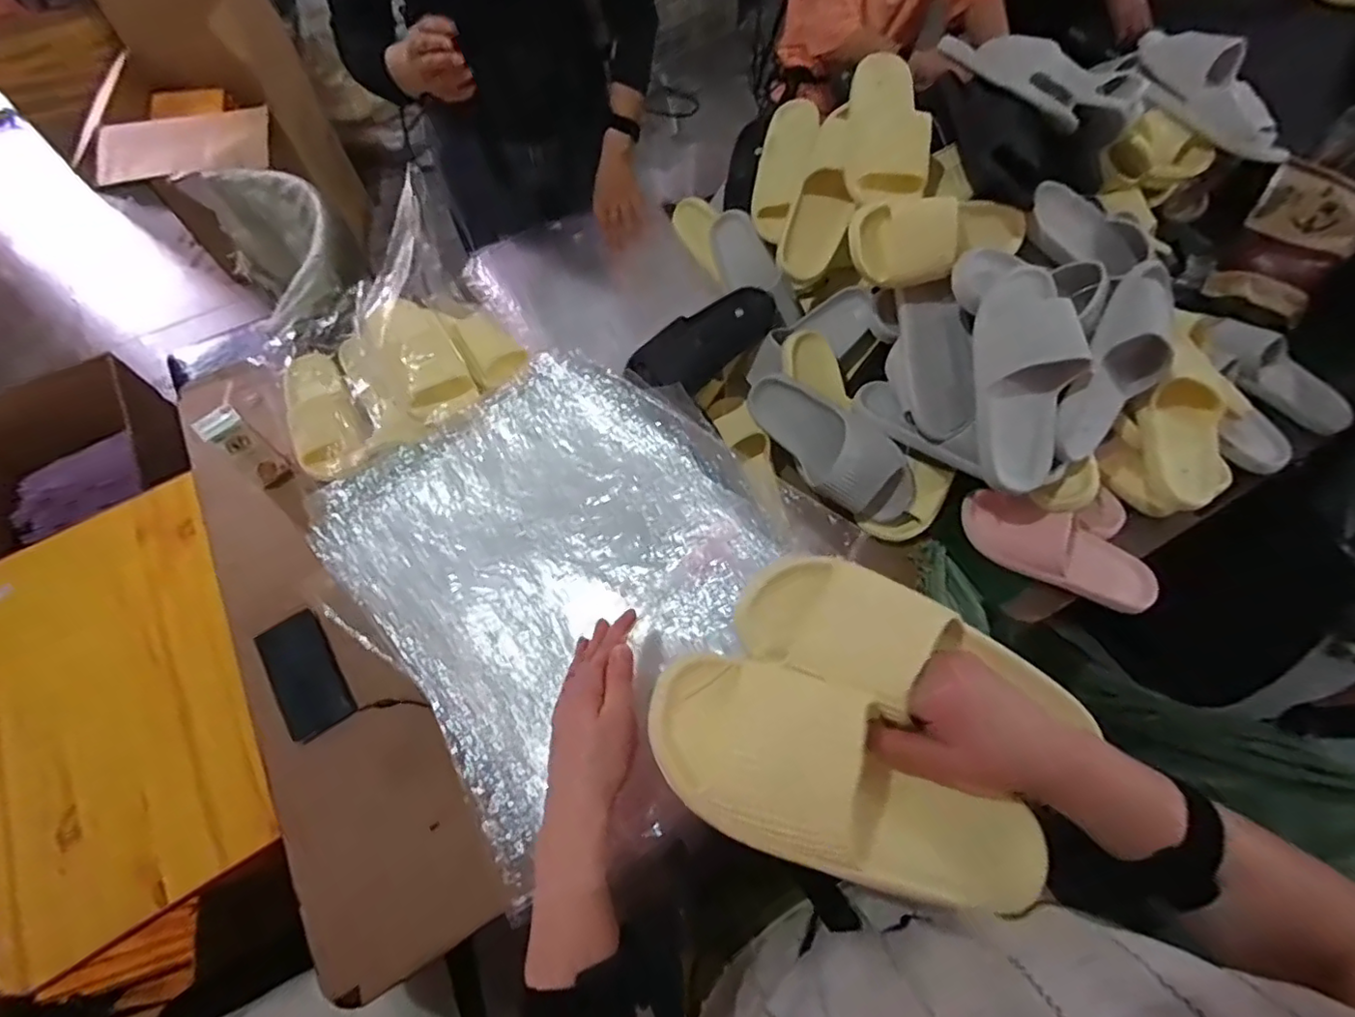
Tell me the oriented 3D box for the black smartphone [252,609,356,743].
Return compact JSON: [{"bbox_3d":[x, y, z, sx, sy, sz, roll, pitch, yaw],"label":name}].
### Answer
[{"bbox_3d":[-0.490,0.216,0.800,0.081,0.012,0.171,-34,67,-15],"label":"black smartphone"}]

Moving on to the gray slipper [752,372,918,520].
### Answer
[{"bbox_3d":[0.208,-0.083,0.828,0.264,0.074,0.103,41,70,5],"label":"gray slipper"}]

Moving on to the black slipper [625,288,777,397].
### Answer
[{"bbox_3d":[0.037,-0.249,0.937,0.269,0.075,0.101,-37,98,-18],"label":"black slipper"}]

